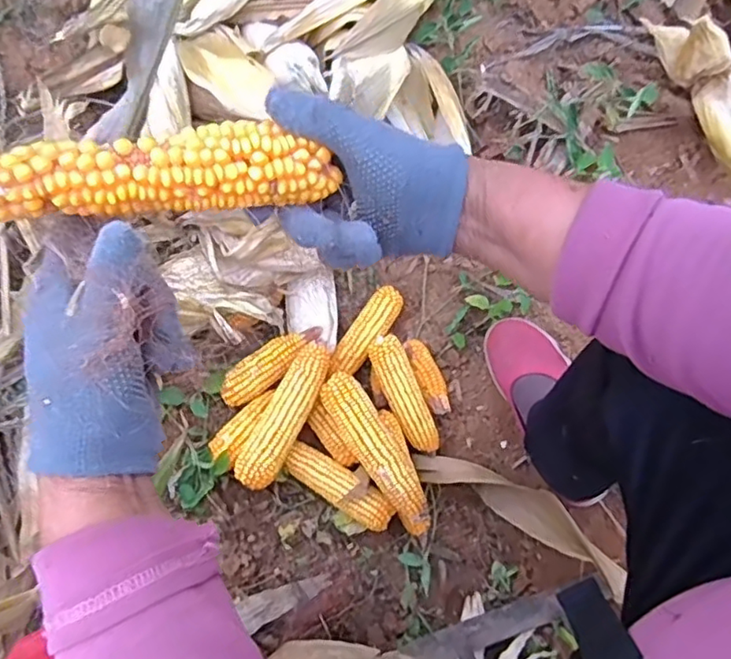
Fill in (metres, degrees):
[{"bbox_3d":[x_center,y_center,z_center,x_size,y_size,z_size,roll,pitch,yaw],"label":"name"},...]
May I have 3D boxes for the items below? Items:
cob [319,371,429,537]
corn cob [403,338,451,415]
[{"bbox_3d":[0.019,0.148,0.711,0.052,0.055,0.211,-34,80,-10],"label":"cob"},{"bbox_3d":[0.082,0.060,0.774,0.031,0.028,0.101,-24,78,-8],"label":"corn cob"}]

